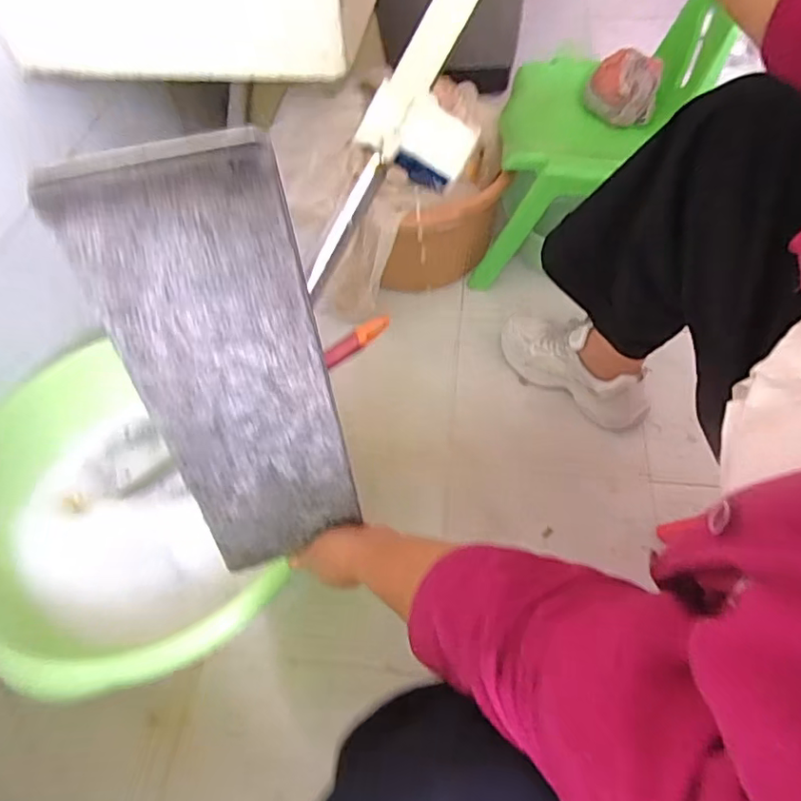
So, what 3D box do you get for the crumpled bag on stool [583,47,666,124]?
[{"bbox_3d":[0.366,-0.515,0.926,0.111,0.067,0.086,19,59,15],"label":"crumpled bag on stool"}]

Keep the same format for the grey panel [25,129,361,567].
[{"bbox_3d":[-0.130,-0.001,0.468,0.142,0.395,0.010,-14,41,-7],"label":"grey panel"}]

